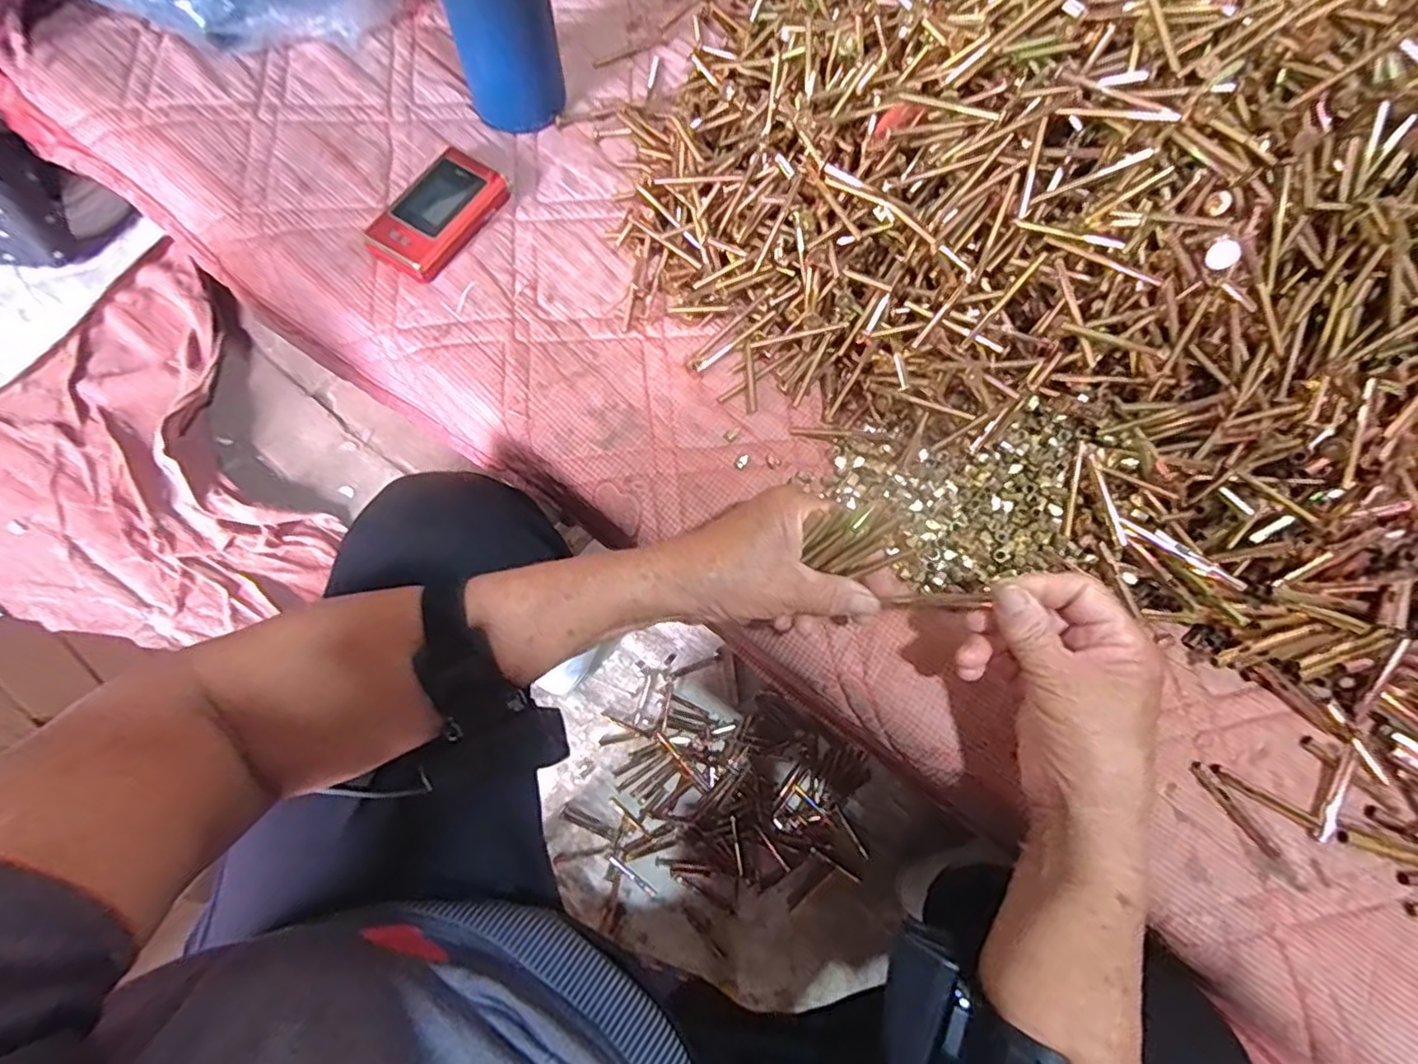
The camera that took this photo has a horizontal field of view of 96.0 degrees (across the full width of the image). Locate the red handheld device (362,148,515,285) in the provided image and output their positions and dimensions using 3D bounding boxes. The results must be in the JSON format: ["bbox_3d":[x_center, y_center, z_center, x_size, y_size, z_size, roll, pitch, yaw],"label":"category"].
[{"bbox_3d":[-0.200,-0.239,0.475,0.058,0.022,0.107,35,75,7],"label":"red handheld device"}]

